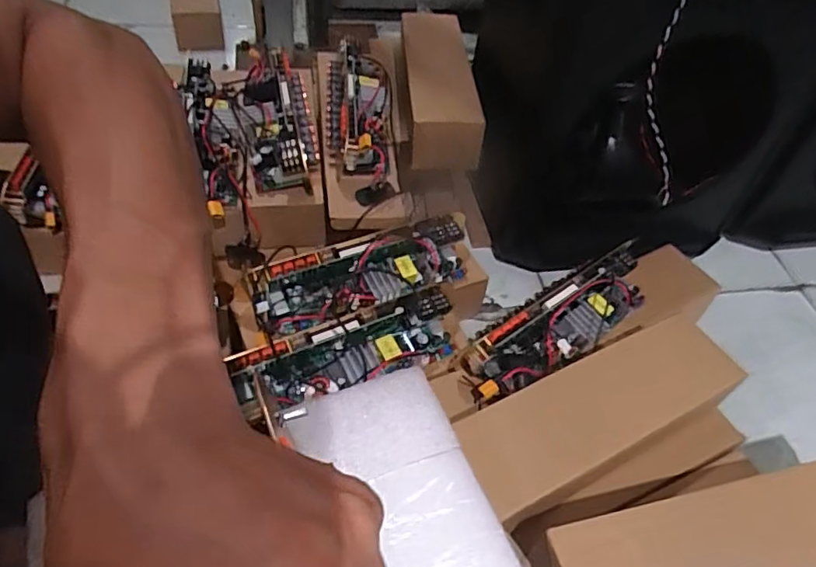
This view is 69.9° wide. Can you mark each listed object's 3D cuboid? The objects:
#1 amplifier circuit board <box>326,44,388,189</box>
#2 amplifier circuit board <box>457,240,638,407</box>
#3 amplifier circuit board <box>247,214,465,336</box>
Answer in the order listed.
[{"bbox_3d":[-0.068,-0.236,0.789,0.084,0.056,0.257,0,49,-7],"label":"amplifier circuit board"},{"bbox_3d":[0.177,0.041,0.667,0.273,0.050,0.082,-28,58,-28],"label":"amplifier circuit board"},{"bbox_3d":[-0.042,-0.011,0.687,0.260,0.054,0.071,-17,52,-19],"label":"amplifier circuit board"}]

